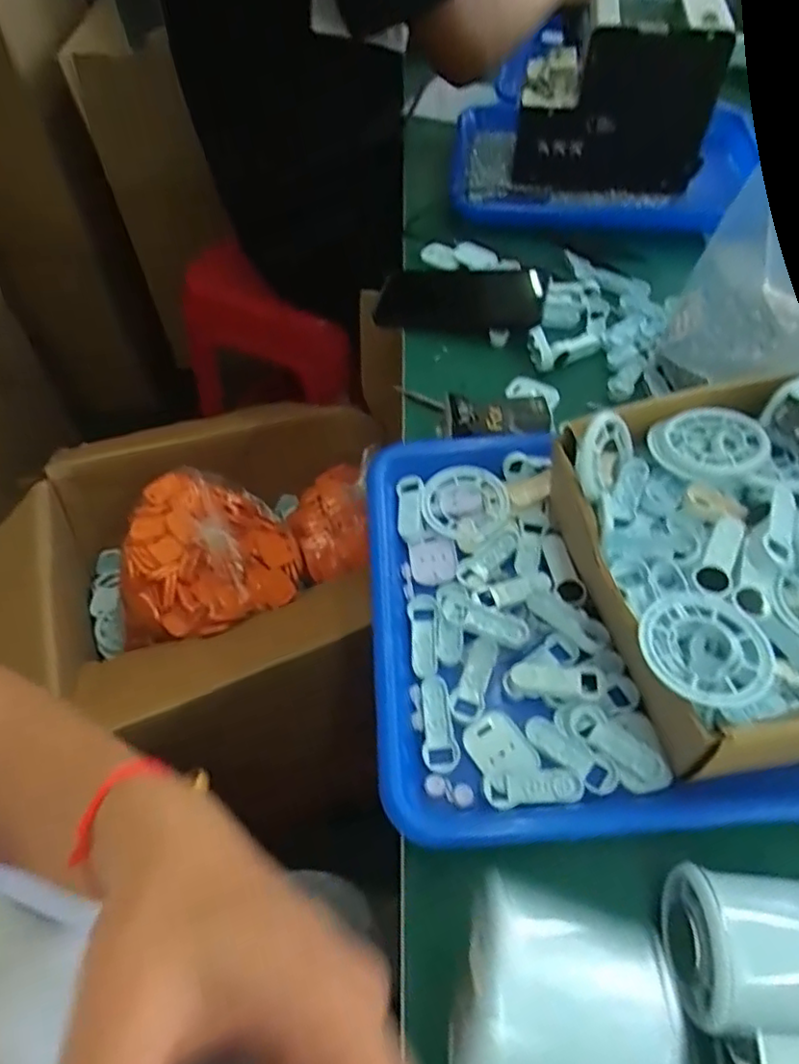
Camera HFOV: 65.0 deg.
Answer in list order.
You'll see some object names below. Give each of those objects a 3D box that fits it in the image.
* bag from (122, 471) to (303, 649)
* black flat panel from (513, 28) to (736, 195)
[{"bbox_3d":[-0.215,0.029,0.712,0.193,0.114,0.176,1,54,1],"label":"bag"},{"bbox_3d":[0.210,-0.398,0.601,0.176,0.136,0.020,0,54,1],"label":"black flat panel"}]

